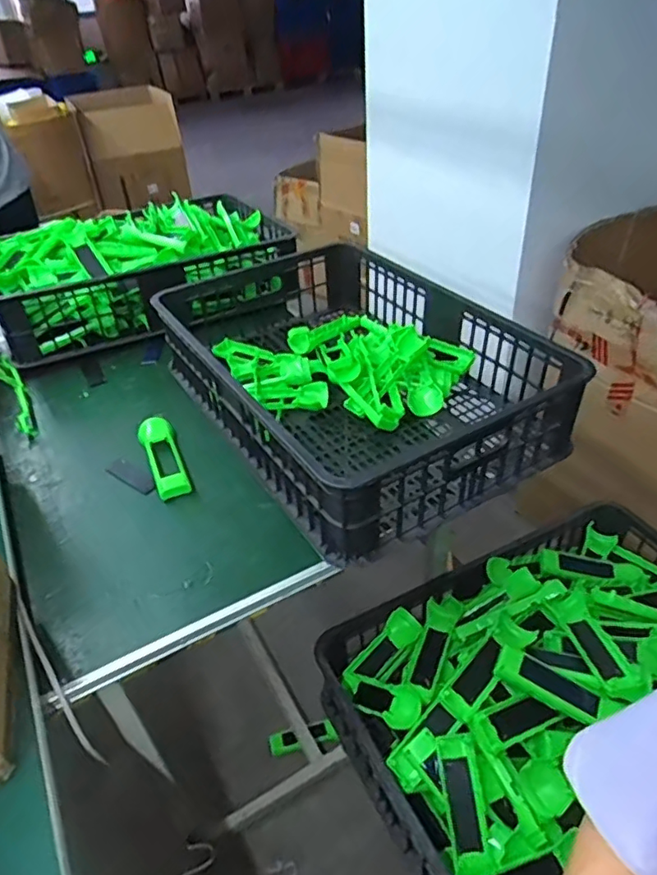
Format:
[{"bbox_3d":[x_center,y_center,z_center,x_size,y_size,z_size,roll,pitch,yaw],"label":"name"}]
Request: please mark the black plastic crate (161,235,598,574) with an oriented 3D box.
[{"bbox_3d":[0.002,-0.128,0.905,0.400,0.143,0.671,-23,42,-23],"label":"black plastic crate"}]

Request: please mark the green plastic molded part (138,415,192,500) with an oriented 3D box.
[{"bbox_3d":[-0.238,0.023,0.822,0.048,0.018,0.184,-16,40,-15],"label":"green plastic molded part"}]

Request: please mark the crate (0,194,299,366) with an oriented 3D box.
[{"bbox_3d":[-0.391,-0.360,1.191,0.578,0.155,0.402,-25,43,-25],"label":"crate"}]

